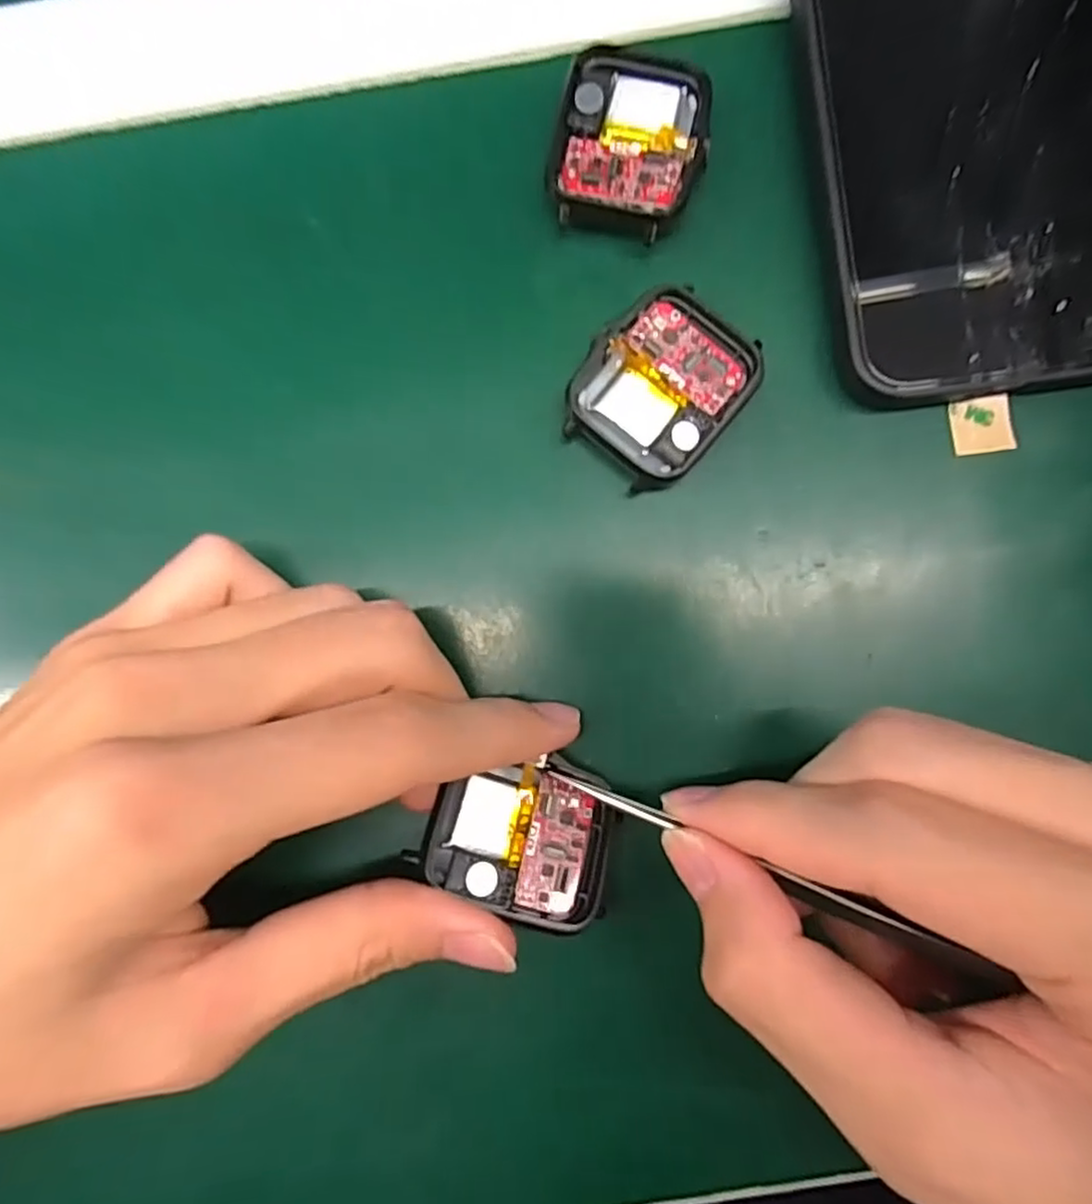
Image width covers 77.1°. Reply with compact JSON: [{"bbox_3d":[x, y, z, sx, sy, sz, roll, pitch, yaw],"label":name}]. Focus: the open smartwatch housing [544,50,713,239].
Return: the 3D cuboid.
[{"bbox_3d":[0.022,-0.119,0.181,0.038,0.015,0.045,12,86,2],"label":"open smartwatch housing"}]

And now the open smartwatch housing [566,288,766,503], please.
[{"bbox_3d":[0.029,-0.054,0.177,0.037,0.014,0.045,39,87,3],"label":"open smartwatch housing"}]

